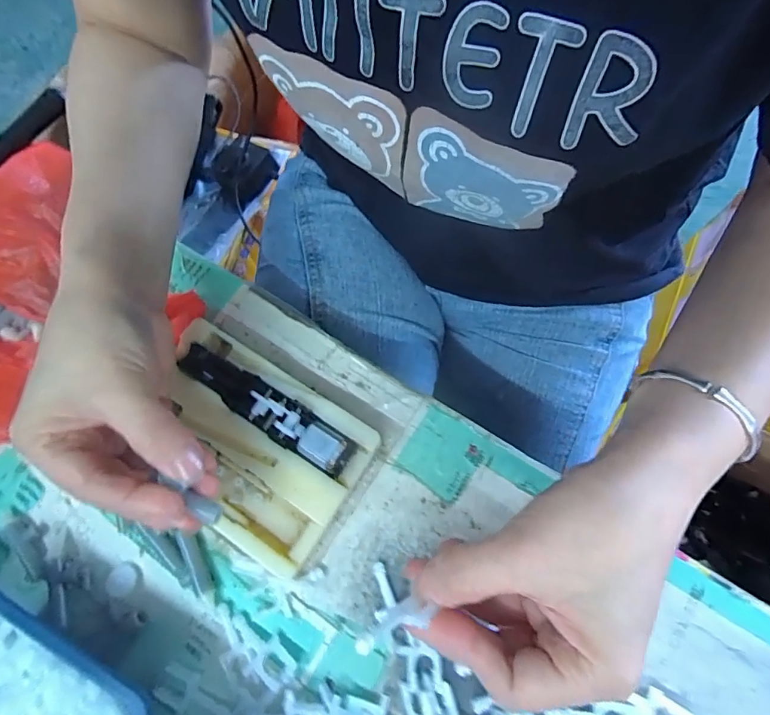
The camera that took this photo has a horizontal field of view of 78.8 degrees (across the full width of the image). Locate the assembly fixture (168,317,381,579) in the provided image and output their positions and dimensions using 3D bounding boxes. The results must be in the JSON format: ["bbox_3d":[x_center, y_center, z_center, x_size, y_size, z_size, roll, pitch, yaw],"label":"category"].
[{"bbox_3d":[-0.079,0.045,0.264,0.133,0.026,0.087,31,76,14],"label":"assembly fixture"}]

